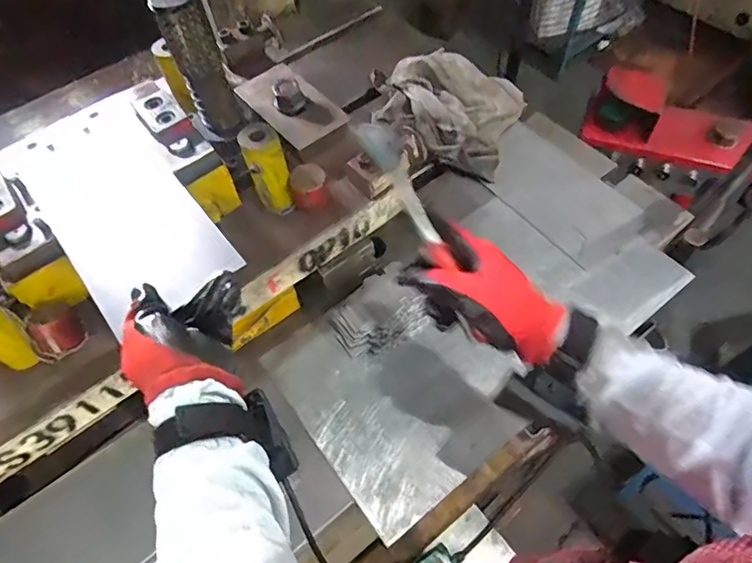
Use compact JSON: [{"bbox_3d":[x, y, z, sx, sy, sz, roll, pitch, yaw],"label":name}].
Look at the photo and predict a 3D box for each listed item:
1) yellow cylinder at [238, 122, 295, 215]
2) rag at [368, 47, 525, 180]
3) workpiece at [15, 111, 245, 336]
[{"bbox_3d":[-0.114,-0.118,0.551,0.037,0.094,0.038,-18,58,-6],"label":"yellow cylinder"},{"bbox_3d":[0.102,-0.266,0.789,0.217,0.070,0.189,18,61,15],"label":"rag"},{"bbox_3d":[-0.243,-0.068,0.496,0.124,0.010,0.253,-34,64,-15],"label":"workpiece"}]

